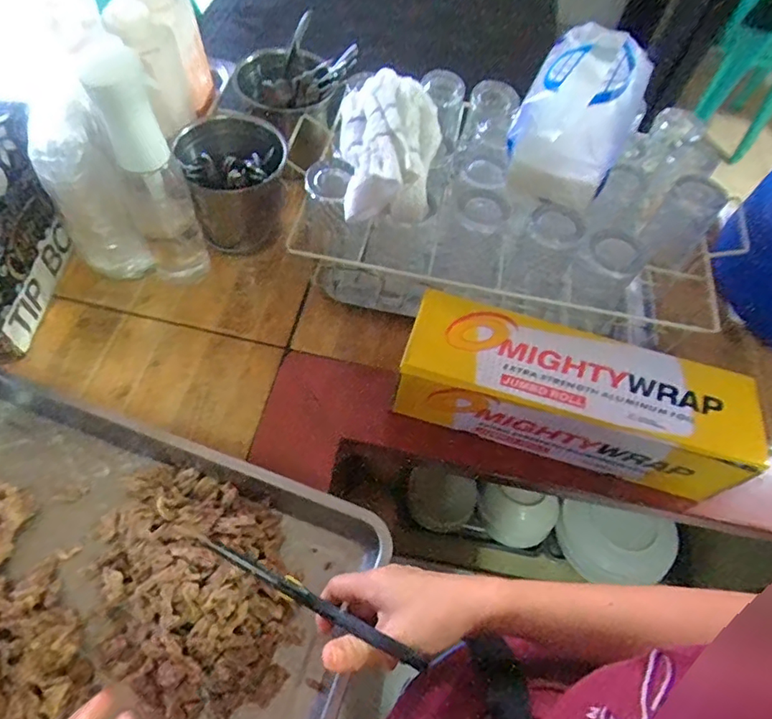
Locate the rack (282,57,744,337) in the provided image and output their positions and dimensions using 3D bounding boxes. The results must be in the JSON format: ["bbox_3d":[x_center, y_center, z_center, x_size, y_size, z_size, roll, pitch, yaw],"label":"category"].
[{"bbox_3d":[0.180,-0.202,0.676,0.503,0.229,0.307,17,59,4],"label":"rack"}]

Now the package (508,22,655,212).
[{"bbox_3d":[0.225,-0.287,0.615,0.118,0.108,0.192,26,60,9],"label":"package"}]

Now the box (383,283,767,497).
[{"bbox_3d":[0.198,0.043,0.592,0.352,0.126,0.106,16,59,3],"label":"box"}]

